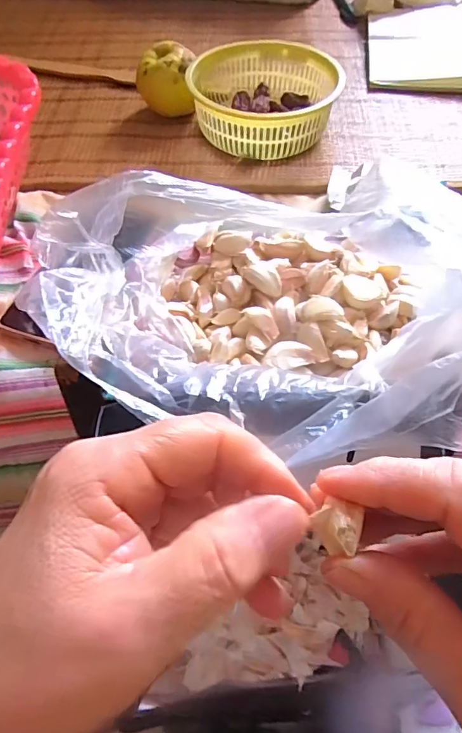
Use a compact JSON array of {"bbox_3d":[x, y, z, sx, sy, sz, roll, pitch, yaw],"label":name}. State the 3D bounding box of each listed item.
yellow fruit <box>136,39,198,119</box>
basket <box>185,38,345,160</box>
[{"bbox_3d":[-0.067,-0.293,0.496,0.060,0.063,0.059,-11,58,-7],"label":"yellow fruit"},{"bbox_3d":[0.030,-0.293,0.498,0.148,0.053,0.159,-7,58,-5],"label":"basket"}]

